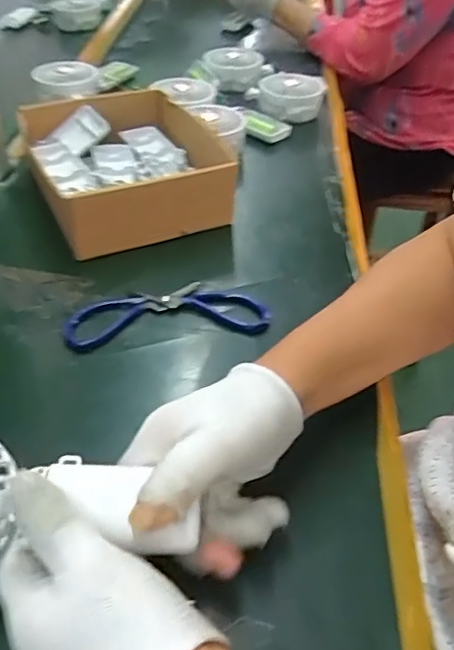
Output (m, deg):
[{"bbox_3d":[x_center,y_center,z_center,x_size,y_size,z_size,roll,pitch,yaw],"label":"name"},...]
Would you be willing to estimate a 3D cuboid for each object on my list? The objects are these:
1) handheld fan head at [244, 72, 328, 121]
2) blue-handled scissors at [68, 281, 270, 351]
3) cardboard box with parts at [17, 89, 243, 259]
[{"bbox_3d":[0.084,-0.327,0.818,0.108,0.043,0.069,4,44,5],"label":"handheld fan head"},{"bbox_3d":[-0.052,-0.013,0.499,0.172,0.014,0.068,-7,44,-7],"label":"blue-handled scissors"},{"bbox_3d":[-0.111,-0.172,0.623,0.177,0.071,0.215,-19,46,-18],"label":"cardboard box with parts"}]

